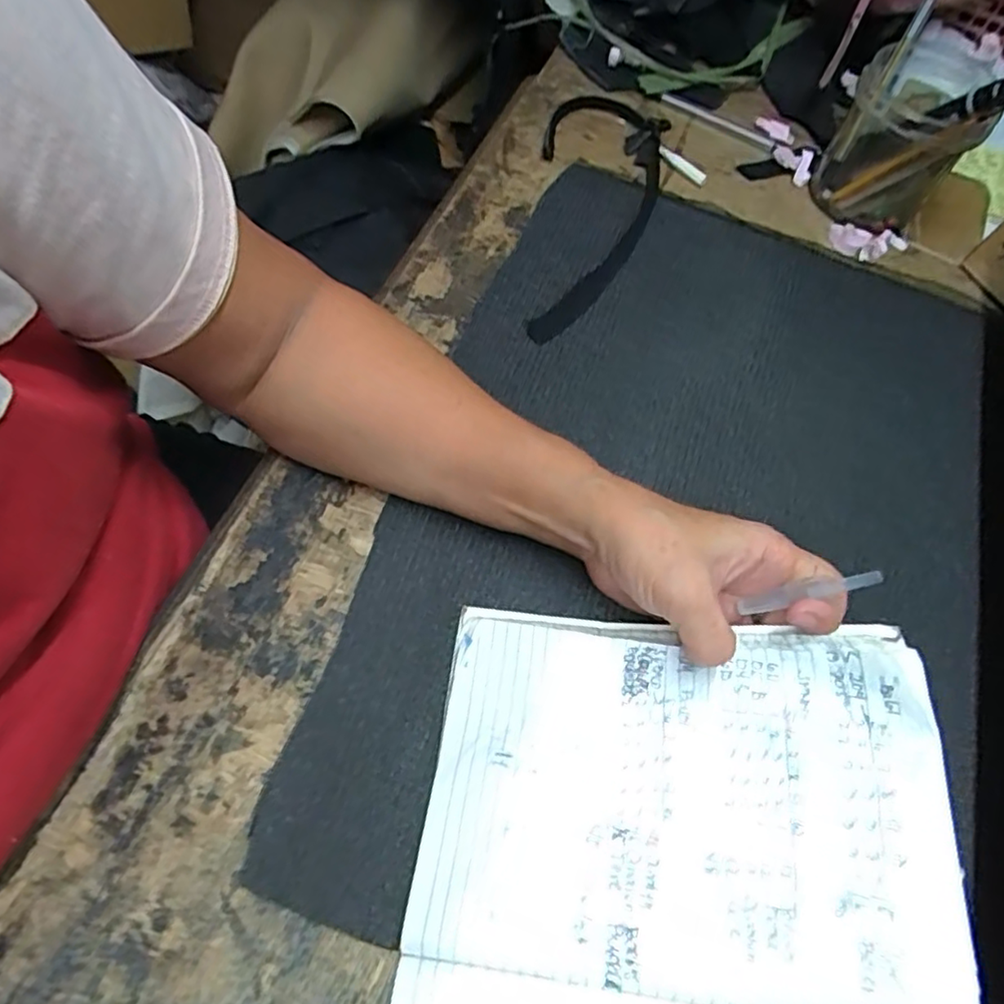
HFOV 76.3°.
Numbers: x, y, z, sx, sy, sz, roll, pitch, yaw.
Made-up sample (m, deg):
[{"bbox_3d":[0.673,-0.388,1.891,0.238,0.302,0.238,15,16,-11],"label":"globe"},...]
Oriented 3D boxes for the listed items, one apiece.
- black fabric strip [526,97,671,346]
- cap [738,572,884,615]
[{"bbox_3d":[0.064,-0.210,0.456,0.090,0.012,0.256,12,61,3],"label":"black fabric strip"},{"bbox_3d":[0.131,0.039,0.271,0.005,0.057,0.007,27,56,-32],"label":"cap"}]

